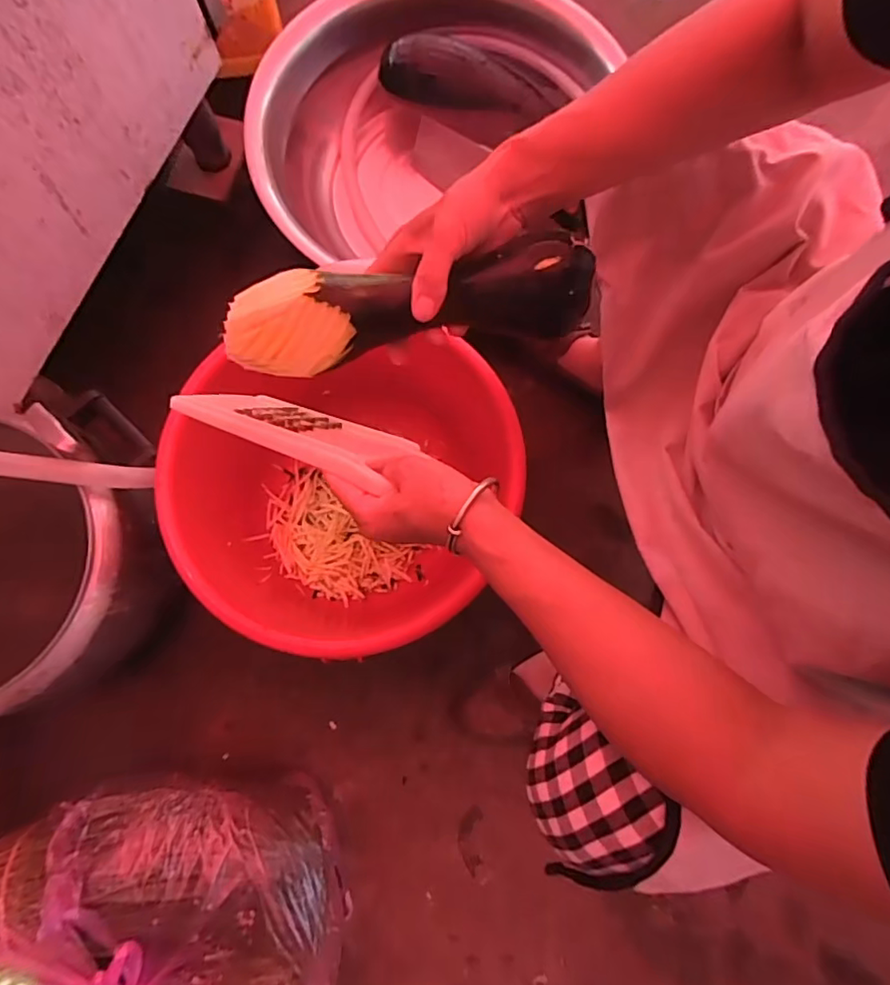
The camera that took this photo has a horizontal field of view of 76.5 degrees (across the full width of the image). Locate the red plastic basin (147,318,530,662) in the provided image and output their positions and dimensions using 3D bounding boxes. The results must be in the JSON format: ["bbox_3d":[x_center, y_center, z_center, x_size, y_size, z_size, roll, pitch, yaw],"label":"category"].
[{"bbox_3d":[-0.141,0.004,0.741,0.368,0.238,0.357,0,80,0],"label":"red plastic basin"}]

